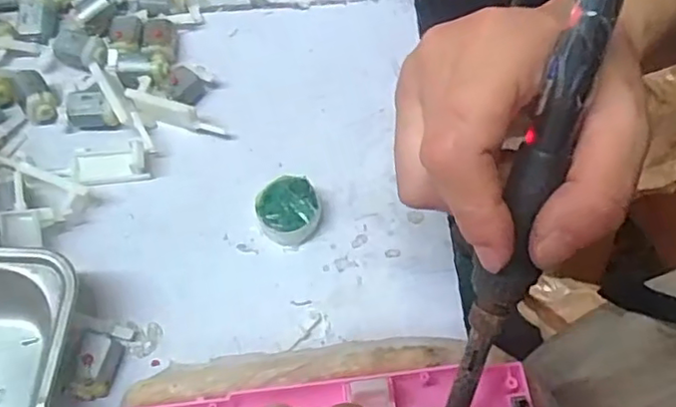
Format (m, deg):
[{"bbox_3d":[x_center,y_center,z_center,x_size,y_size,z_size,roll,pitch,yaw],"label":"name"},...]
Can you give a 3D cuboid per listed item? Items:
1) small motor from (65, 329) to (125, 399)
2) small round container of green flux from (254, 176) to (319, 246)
[{"bbox_3d":[-0.111,0.075,0.284,0.021,0.016,0.029,8,62,1],"label":"small motor"},{"bbox_3d":[-0.026,0.004,0.323,0.031,0.017,0.031,1,62,-2],"label":"small round container of green flux"}]

